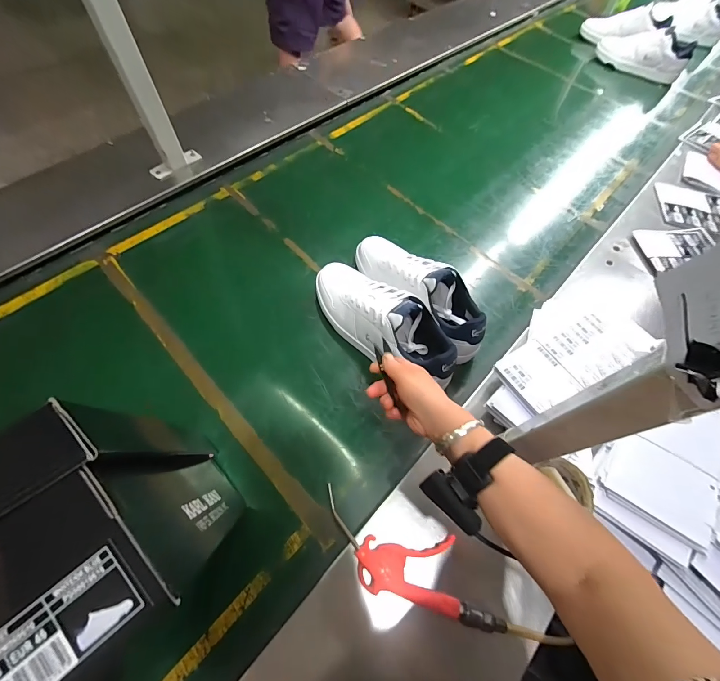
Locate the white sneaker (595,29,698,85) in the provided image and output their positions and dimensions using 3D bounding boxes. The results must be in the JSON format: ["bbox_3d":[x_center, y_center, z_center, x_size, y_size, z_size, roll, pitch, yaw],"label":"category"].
[{"bbox_3d":[0.950,-0.971,1.153,0.281,0.096,0.089,34,63,14],"label":"white sneaker"}]

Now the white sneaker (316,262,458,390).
[{"bbox_3d":[0.032,-0.036,0.575,0.286,0.124,0.088,39,63,18],"label":"white sneaker"}]

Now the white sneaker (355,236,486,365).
[{"bbox_3d":[0.099,-0.093,0.614,0.093,0.126,0.294,-38,69,-24],"label":"white sneaker"}]

